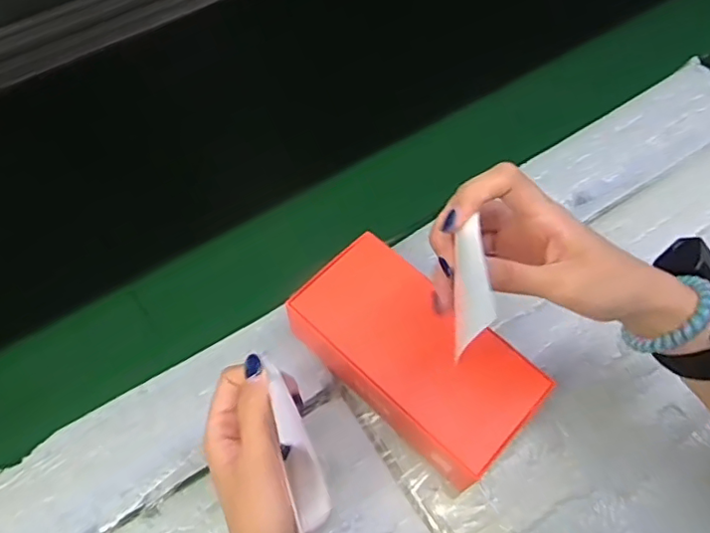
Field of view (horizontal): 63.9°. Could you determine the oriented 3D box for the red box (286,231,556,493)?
[{"bbox_3d":[0.042,0.072,0.433,0.178,0.066,0.098,40,68,21],"label":"red box"}]

